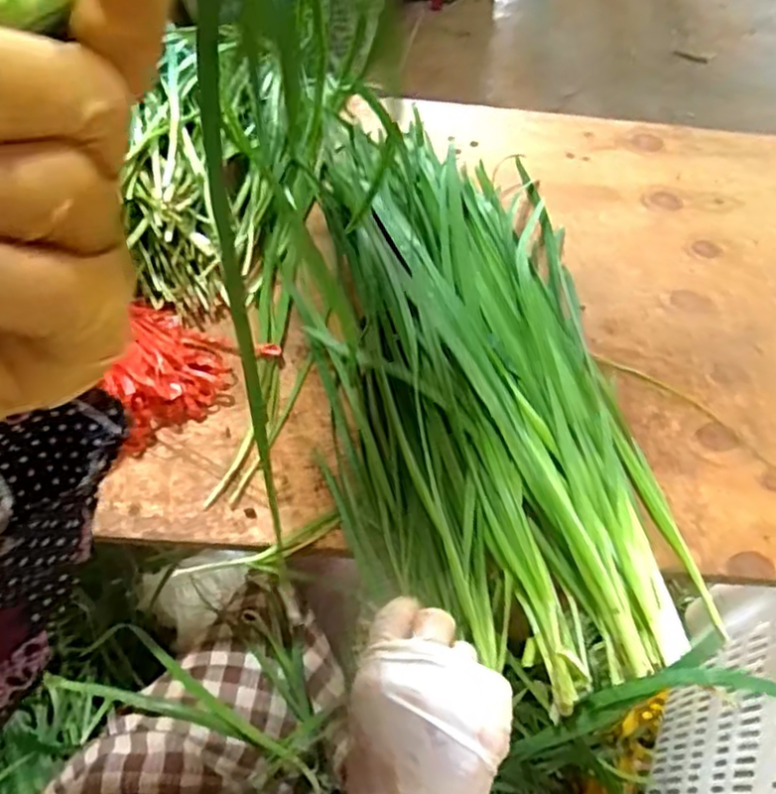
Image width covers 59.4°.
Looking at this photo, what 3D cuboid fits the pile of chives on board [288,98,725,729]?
[{"bbox_3d":[0.057,-0.040,0.482,0.210,0.091,0.475,-9,59,-11],"label":"pile of chives on board"}]

